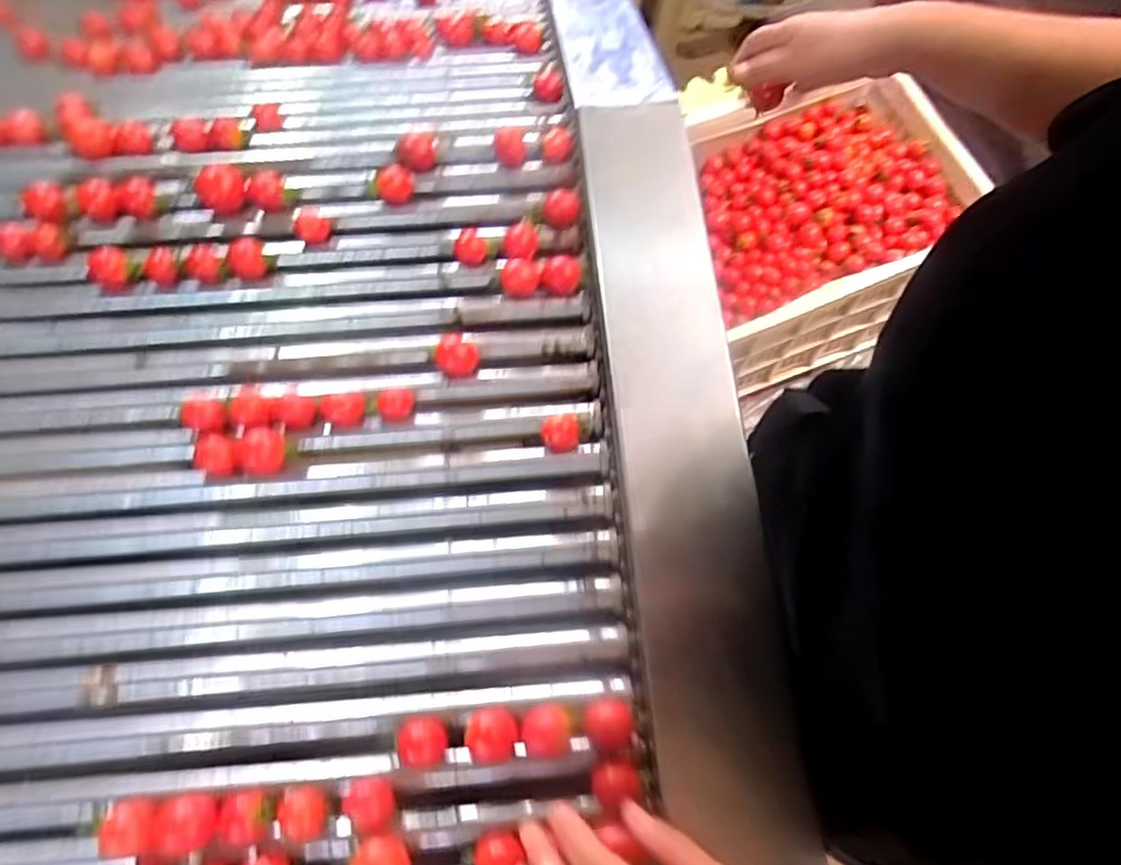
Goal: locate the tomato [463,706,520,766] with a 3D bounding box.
[{"bbox_3d":[-0.042,0.183,0.406,0.032,0.023,0.032,1,68,-2],"label":"tomato"}]

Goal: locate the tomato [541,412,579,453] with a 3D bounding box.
[{"bbox_3d":[0.000,-0.003,0.474,0.027,0.023,0.030,4,68,0],"label":"tomato"}]

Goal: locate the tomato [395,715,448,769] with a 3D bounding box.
[{"bbox_3d":[-0.082,0.185,0.403,0.028,0.024,0.026,1,68,-2],"label":"tomato"}]

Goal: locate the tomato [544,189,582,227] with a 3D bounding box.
[{"bbox_3d":[0.002,-0.181,0.538,0.029,0.025,0.025,7,68,1],"label":"tomato"}]

